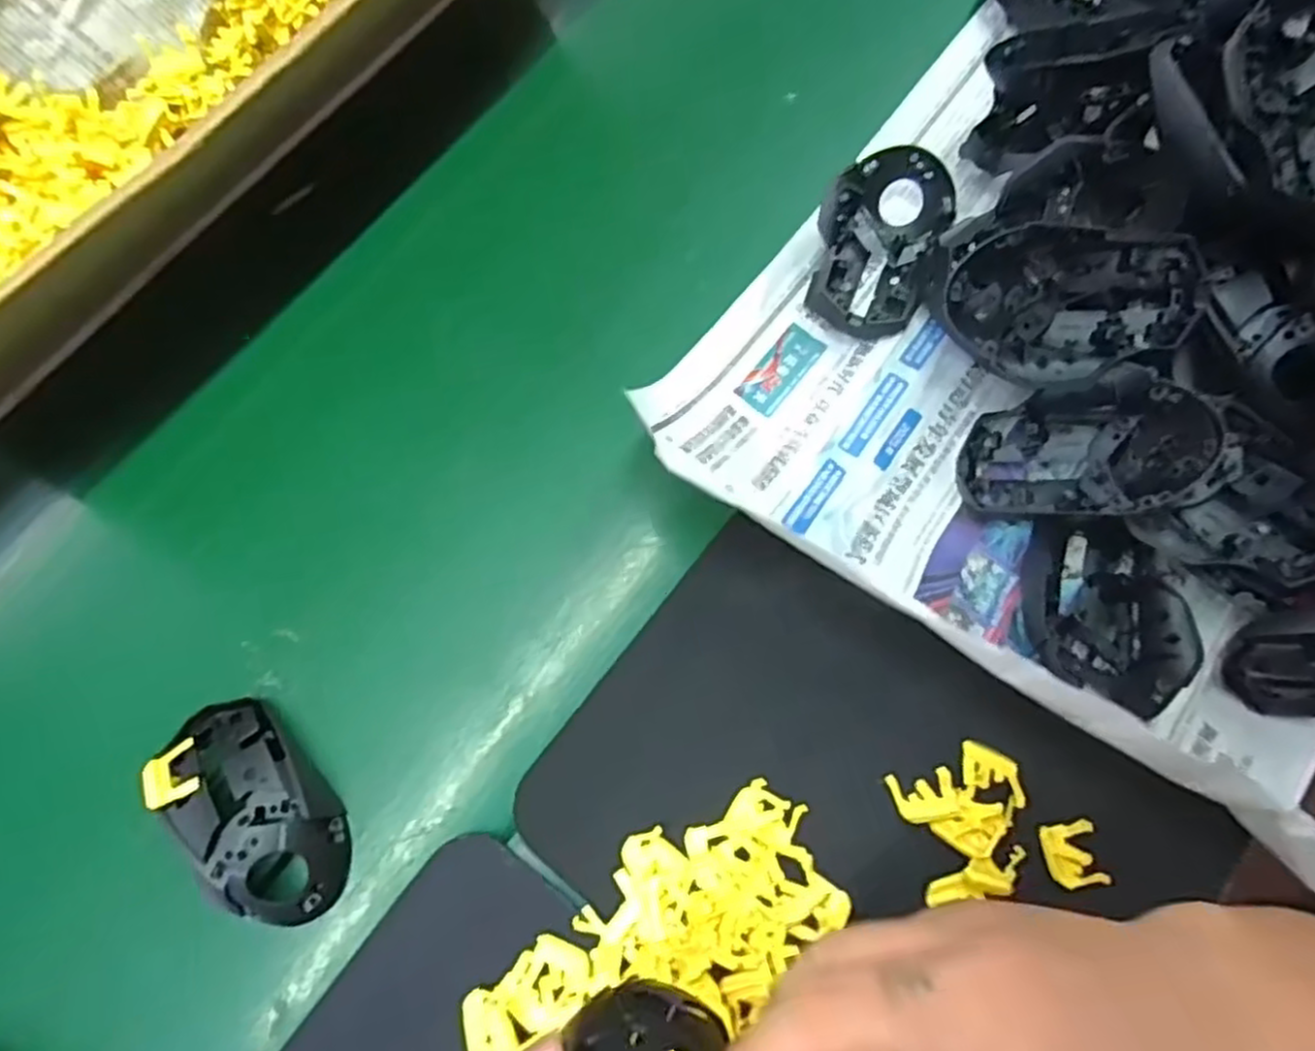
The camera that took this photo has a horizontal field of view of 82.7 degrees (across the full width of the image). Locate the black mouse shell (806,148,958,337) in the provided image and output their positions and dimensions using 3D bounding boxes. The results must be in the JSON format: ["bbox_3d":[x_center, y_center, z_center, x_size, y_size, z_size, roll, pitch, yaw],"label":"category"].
[{"bbox_3d":[0.132,-0.170,0.448,0.070,0.032,0.113,19,75,7],"label":"black mouse shell"}]

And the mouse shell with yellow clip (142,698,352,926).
[{"bbox_3d":[-0.203,0.144,0.376,0.071,0.037,0.121,-41,77,-10],"label":"mouse shell with yellow clip"}]

